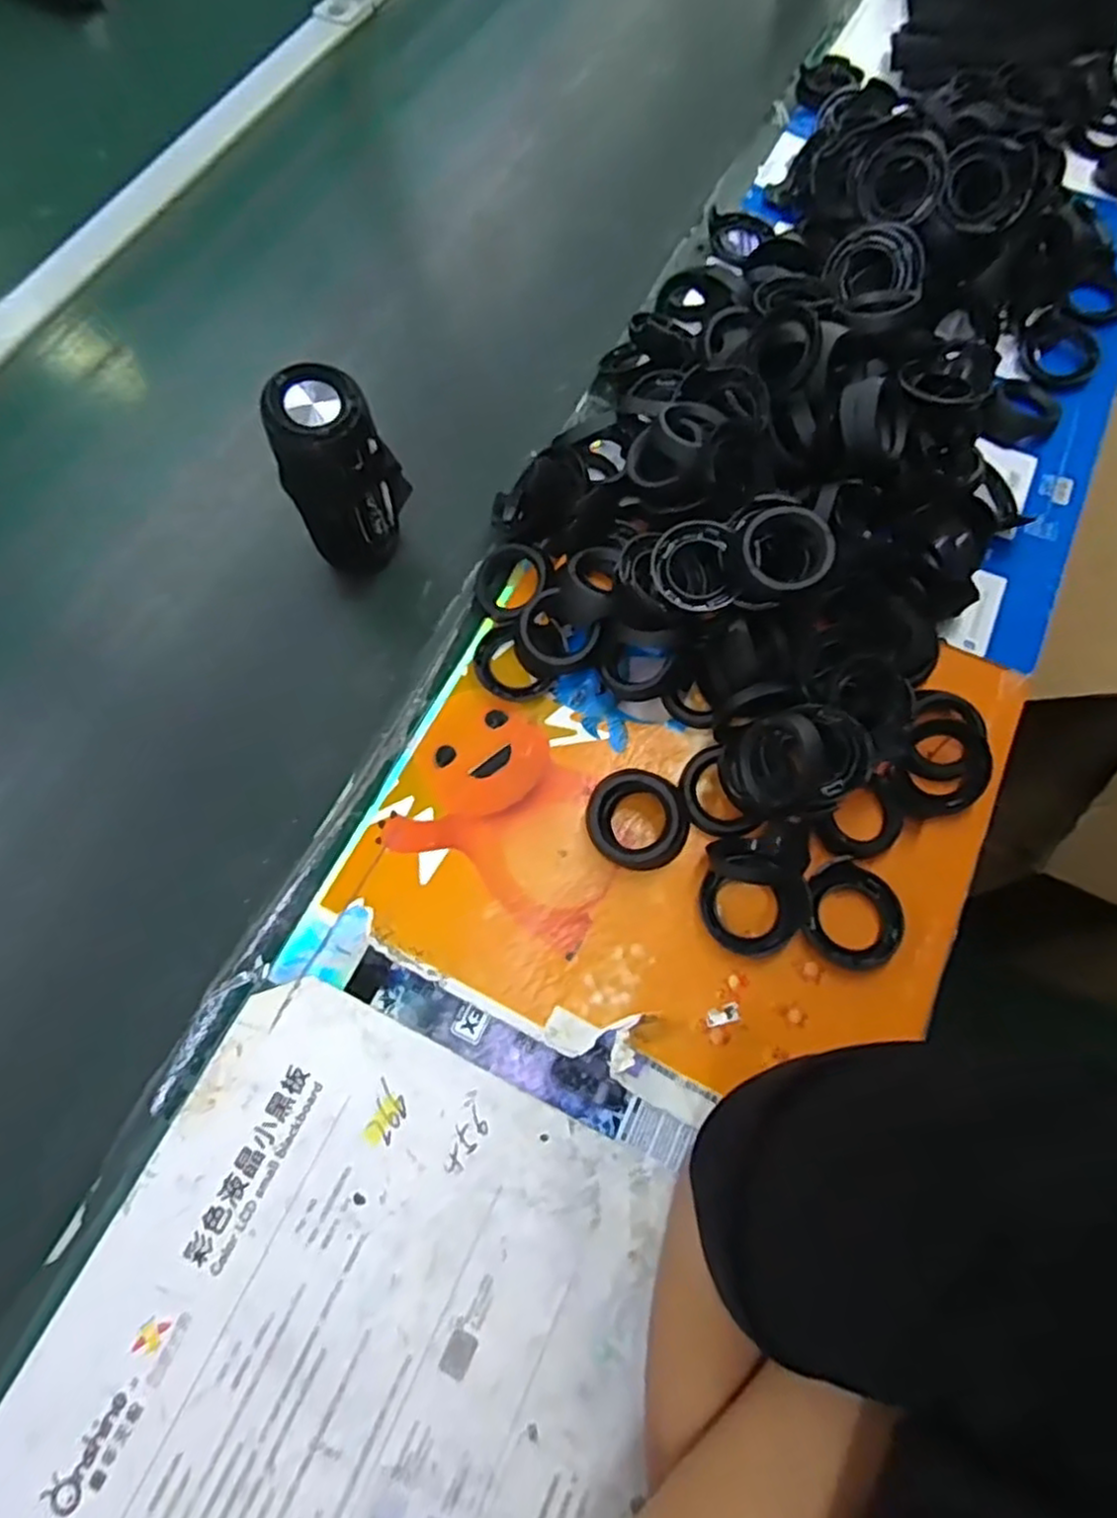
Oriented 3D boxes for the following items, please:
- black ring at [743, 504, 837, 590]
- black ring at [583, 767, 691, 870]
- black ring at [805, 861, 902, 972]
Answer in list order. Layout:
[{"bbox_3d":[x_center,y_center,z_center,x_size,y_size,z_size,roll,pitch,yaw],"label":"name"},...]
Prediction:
[{"bbox_3d":[0.142,-0.130,0.443,0.055,0.014,0.053,0,69,0],"label":"black ring"},{"bbox_3d":[0.052,0.040,0.466,0.063,0.034,0.063,0,69,0],"label":"black ring"},{"bbox_3d":[0.187,0.099,0.454,0.057,0.014,0.064,4,69,2],"label":"black ring"}]

